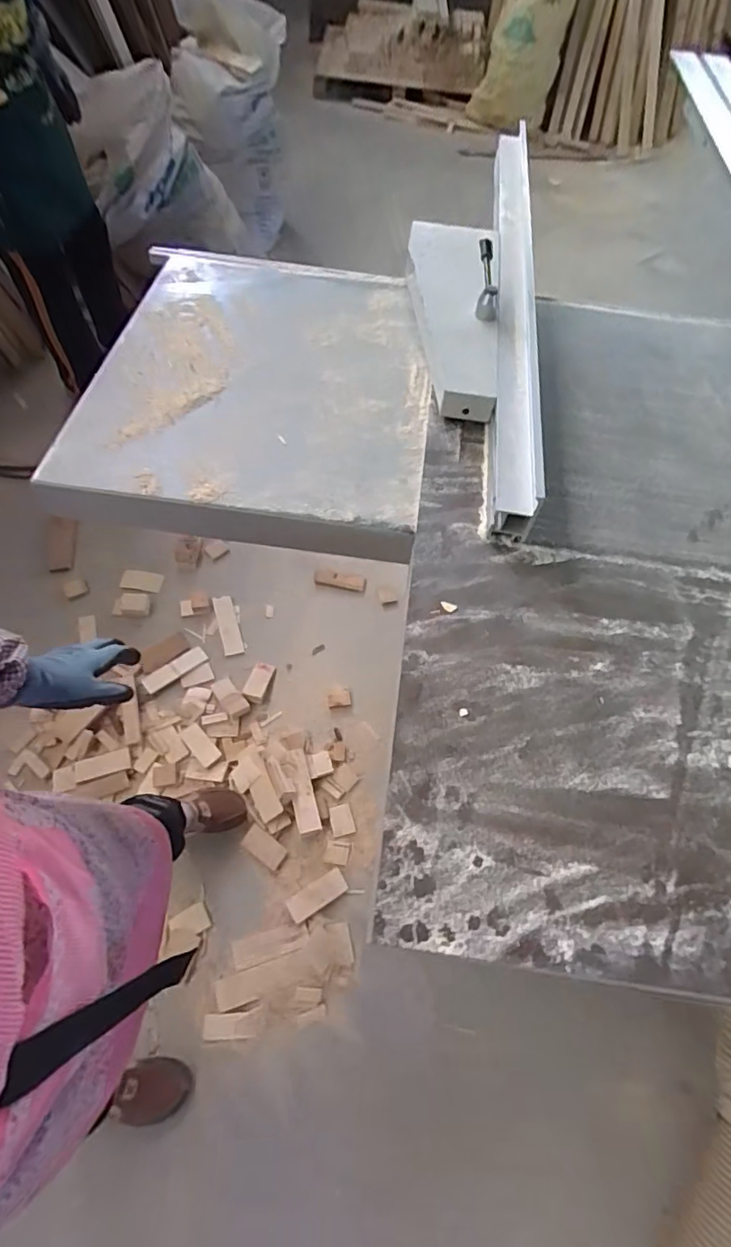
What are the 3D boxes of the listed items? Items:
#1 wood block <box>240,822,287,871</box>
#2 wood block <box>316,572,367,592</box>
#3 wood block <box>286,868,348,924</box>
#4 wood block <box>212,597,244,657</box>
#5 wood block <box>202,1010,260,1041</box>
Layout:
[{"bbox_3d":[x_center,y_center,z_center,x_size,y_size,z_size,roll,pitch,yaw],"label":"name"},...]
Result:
[{"bbox_3d":[-0.225,0.495,1.222,0.096,0.023,0.051,33,62,16],"label":"wood block"},{"bbox_3d":[-0.071,-0.119,1.574,0.145,0.026,0.038,7,59,1],"label":"wood block"},{"bbox_3d":[-0.103,0.582,1.182,0.127,0.014,0.053,-27,64,-18],"label":"wood block"},{"bbox_3d":[-0.368,0.006,1.480,0.051,0.018,0.167,-15,75,-12],"label":"wood block"},{"bbox_3d":[-0.256,0.766,1.050,0.103,0.014,0.041,-1,59,-4],"label":"wood block"}]

